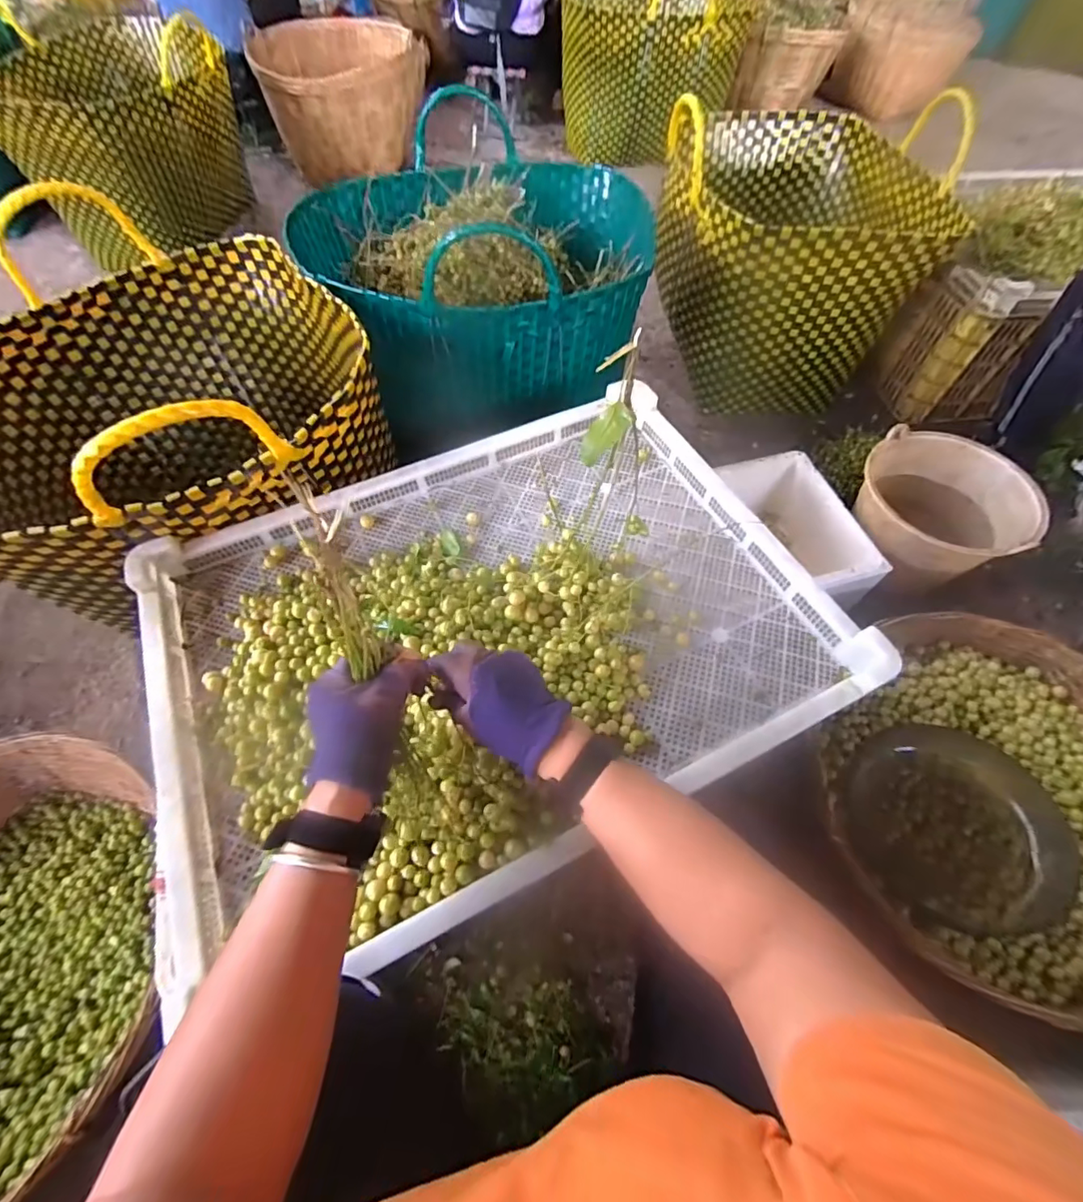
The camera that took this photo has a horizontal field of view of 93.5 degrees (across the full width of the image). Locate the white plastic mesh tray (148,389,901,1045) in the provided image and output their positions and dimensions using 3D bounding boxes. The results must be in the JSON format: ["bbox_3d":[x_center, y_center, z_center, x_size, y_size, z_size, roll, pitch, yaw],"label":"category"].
[{"bbox_3d":[-0.072,0.012,0.652,0.798,0.073,0.579,-23,61,-12],"label":"white plastic mesh tray"}]

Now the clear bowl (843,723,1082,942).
[{"bbox_3d":[0.527,0.282,0.655,0.212,0.076,0.243,-2,59,0],"label":"clear bowl"}]

